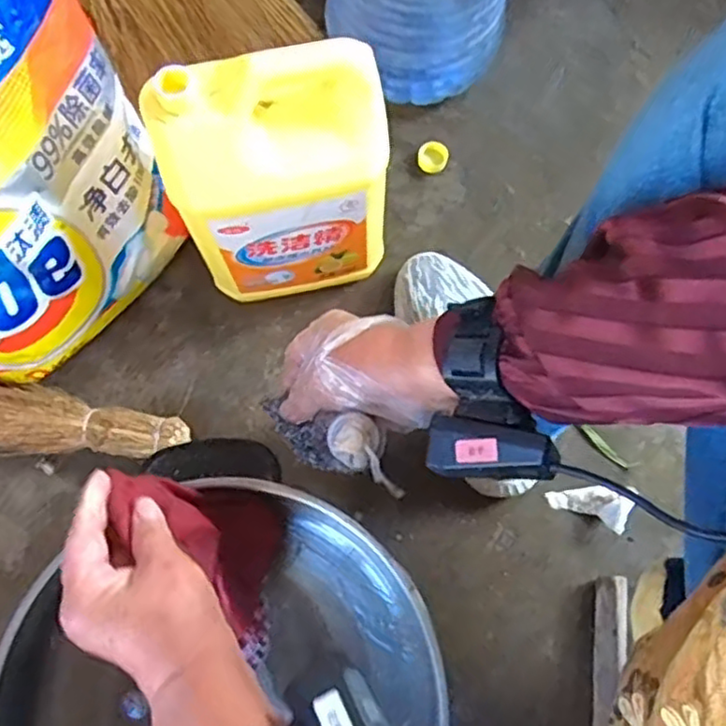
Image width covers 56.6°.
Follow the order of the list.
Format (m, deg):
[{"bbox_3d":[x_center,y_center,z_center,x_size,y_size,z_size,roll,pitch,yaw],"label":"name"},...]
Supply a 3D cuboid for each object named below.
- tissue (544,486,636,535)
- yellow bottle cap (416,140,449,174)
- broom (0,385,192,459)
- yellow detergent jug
[{"bbox_3d":[0.216,0.134,0.643,0.078,0.012,0.039,7,74,24],"label":"tissue"},{"bbox_3d":[0.078,-0.231,0.756,0.034,0.011,0.031,0,75,0],"label":"yellow bottle cap"},{"bbox_3d":[-0.389,0.047,0.646,0.420,0.062,0.063,4,74,2],"label":"broom"},{"bbox_3d":[-0.068,-0.147,0.573,0.168,0.231,0.097,-10,74,-2],"label":"yellow detergent jug"}]

